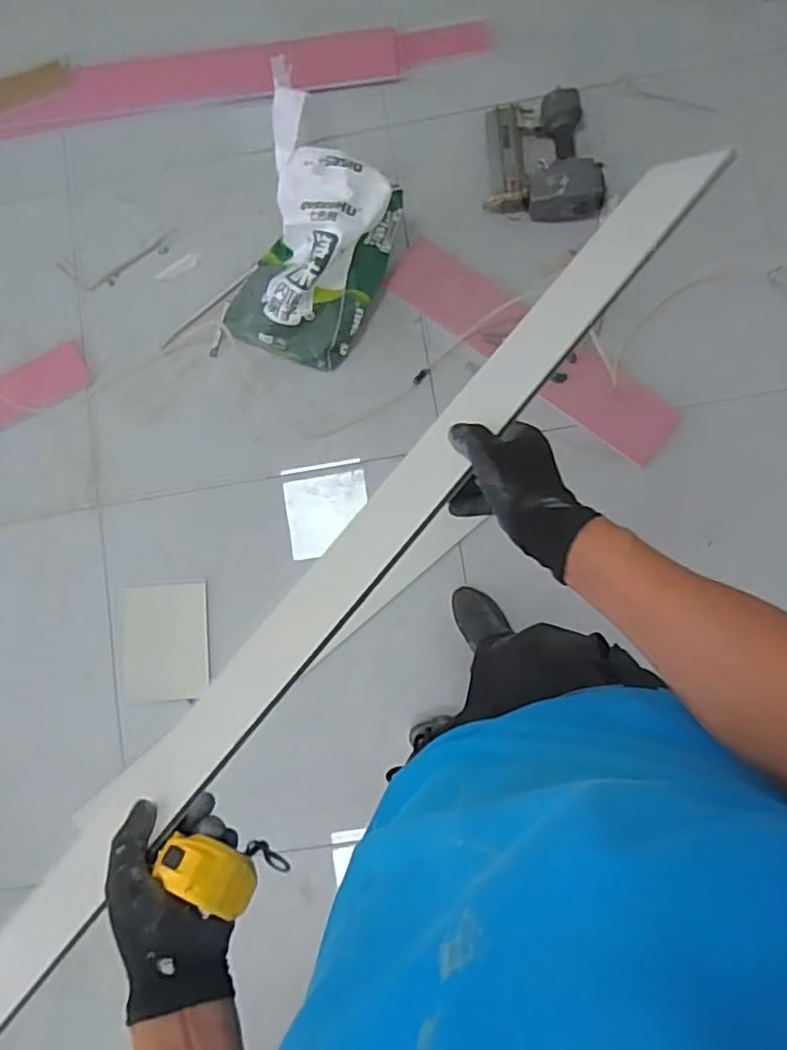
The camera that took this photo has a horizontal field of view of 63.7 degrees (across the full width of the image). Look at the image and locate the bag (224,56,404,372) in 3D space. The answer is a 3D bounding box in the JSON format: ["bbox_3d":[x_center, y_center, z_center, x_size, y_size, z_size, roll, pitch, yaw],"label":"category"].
[{"bbox_3d":[-0.169,-0.560,1.259,0.281,0.242,0.410,26,87,9],"label":"bag"}]

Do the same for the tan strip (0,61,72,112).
[{"bbox_3d":[-0.832,-0.937,1.370,0.272,0.014,0.070,-30,90,-7],"label":"tan strip"}]

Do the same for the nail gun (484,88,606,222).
[{"bbox_3d":[0.311,-0.755,1.305,0.234,0.083,0.246,1,84,7],"label":"nail gun"}]

